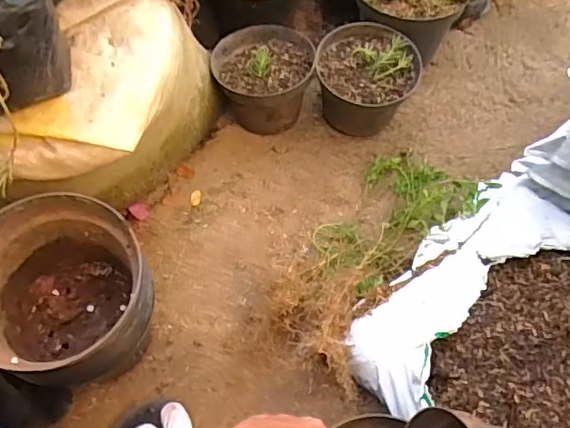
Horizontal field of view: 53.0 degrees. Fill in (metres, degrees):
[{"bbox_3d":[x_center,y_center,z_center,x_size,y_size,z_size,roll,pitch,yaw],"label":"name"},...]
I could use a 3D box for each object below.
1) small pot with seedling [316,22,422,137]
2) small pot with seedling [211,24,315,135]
[{"bbox_3d":[0.119,-0.189,0.849,0.141,0.123,0.153,0,59,0],"label":"small pot with seedling"},{"bbox_3d":[-0.031,-0.197,0.868,0.140,0.104,0.144,0,59,0],"label":"small pot with seedling"}]

